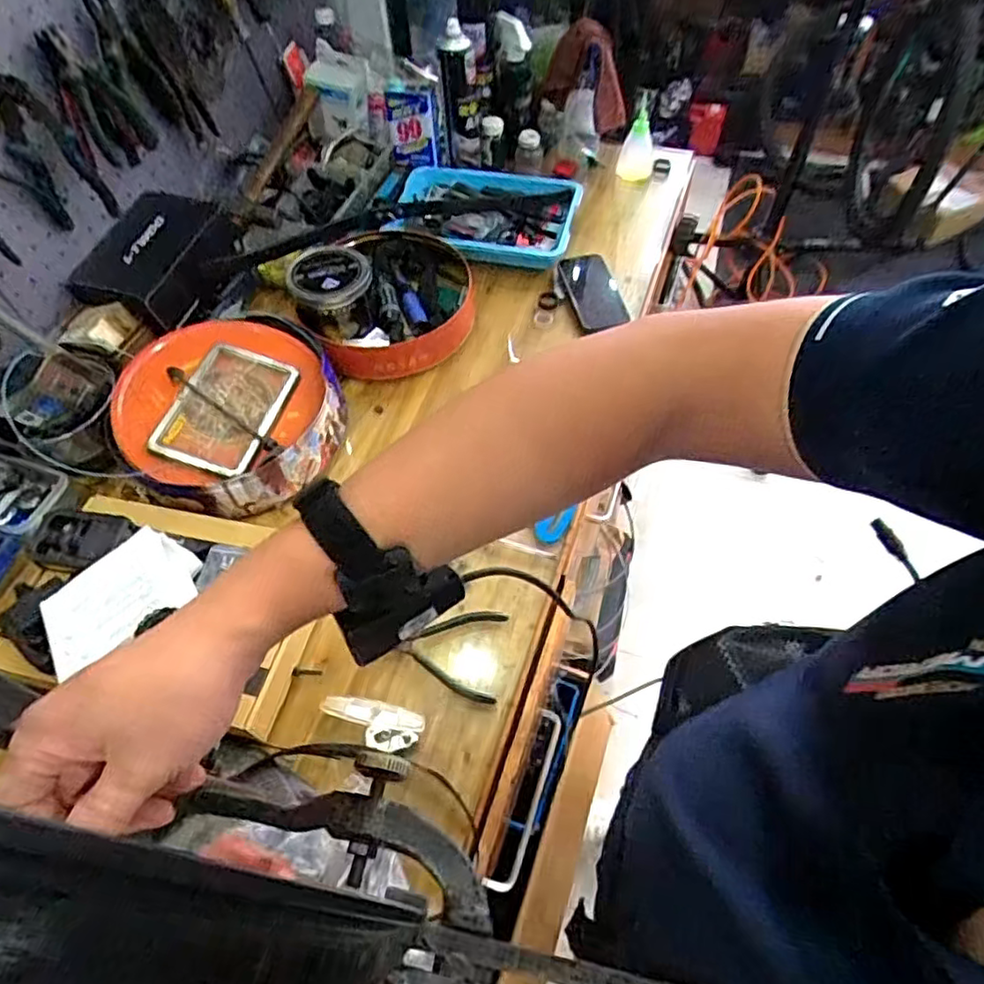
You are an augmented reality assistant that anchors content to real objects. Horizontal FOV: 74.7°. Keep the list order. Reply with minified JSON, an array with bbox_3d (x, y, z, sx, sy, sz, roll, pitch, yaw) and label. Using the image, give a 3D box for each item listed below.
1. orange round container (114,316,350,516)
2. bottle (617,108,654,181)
[{"bbox_3d":[-0.346,-0.106,0.871,0.287,0.090,0.278,-23,70,-24],"label":"orange round container"},{"bbox_3d":[0.285,-0.673,1.266,0.066,0.115,0.050,7,56,8],"label":"bottle"}]

